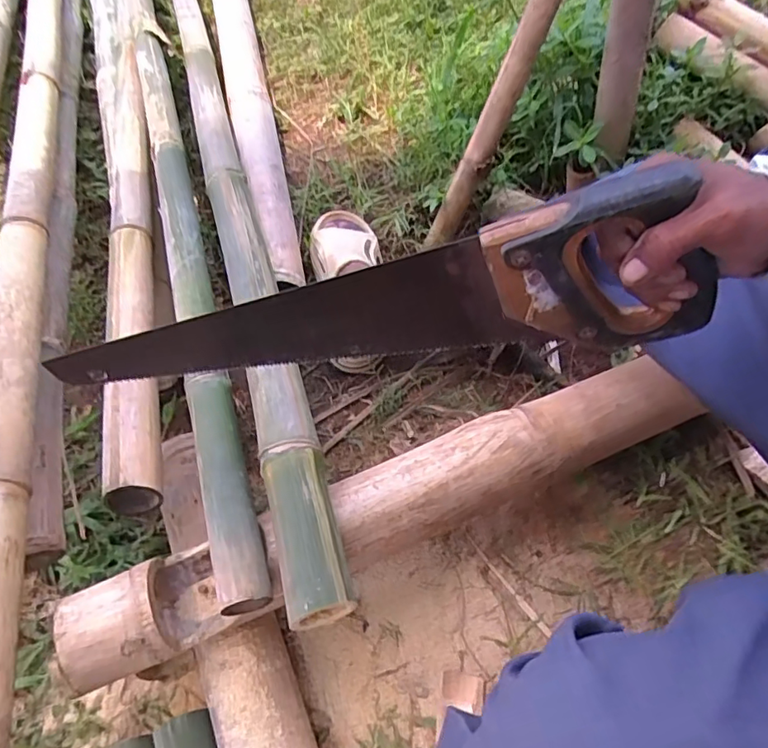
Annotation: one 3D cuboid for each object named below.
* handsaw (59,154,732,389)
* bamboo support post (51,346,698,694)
[{"bbox_3d":[-0.030,-0.037,0.413,0.489,0.116,0.027,-10,51,17],"label":"handsaw"},{"bbox_3d":[0.023,0.135,0.574,0.663,0.072,0.092,-25,55,-6],"label":"bamboo support post"}]

